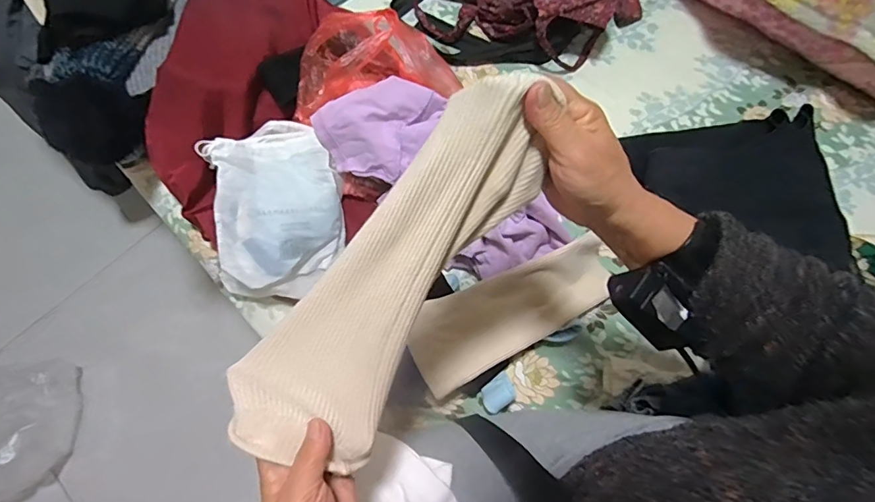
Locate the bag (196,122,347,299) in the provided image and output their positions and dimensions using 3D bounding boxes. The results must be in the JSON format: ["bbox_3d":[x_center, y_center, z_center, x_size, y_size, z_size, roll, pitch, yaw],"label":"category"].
[{"bbox_3d":[-0.206,-0.048,0.616,0.161,0.104,0.223,-3,80,-20],"label":"bag"}]

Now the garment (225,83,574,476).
[{"bbox_3d":[-0.028,0.020,0.338,0.099,0.051,0.296,38,98,14],"label":"garment"}]

